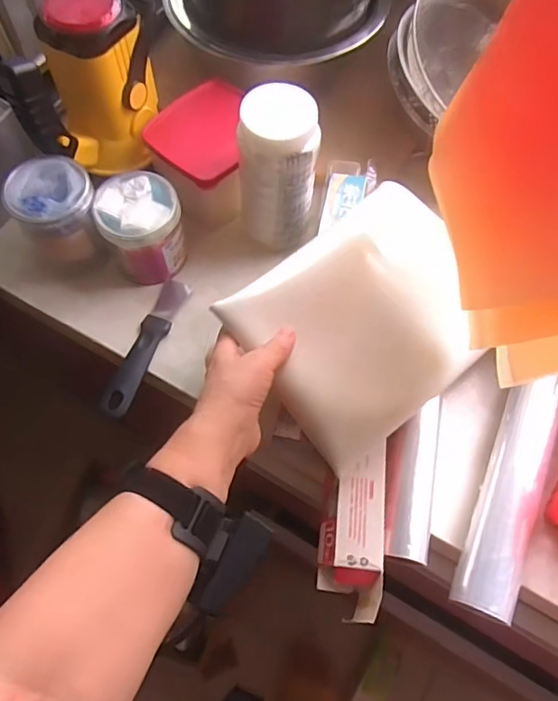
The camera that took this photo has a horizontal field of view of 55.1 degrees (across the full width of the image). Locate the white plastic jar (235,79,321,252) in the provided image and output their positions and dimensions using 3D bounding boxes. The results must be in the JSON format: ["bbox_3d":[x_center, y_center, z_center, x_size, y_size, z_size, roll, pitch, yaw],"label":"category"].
[{"bbox_3d":[-0.001,-0.178,0.545,0.077,0.161,0.067,1,65,-1],"label":"white plastic jar"}]

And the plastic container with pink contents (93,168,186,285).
[{"bbox_3d":[-0.145,-0.129,0.575,0.086,0.086,0.091,-13,66,-8],"label":"plastic container with pink contents"}]

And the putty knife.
[{"bbox_3d":[-0.139,-0.008,0.564,0.030,0.019,0.166,18,65,7],"label":"putty knife"}]

